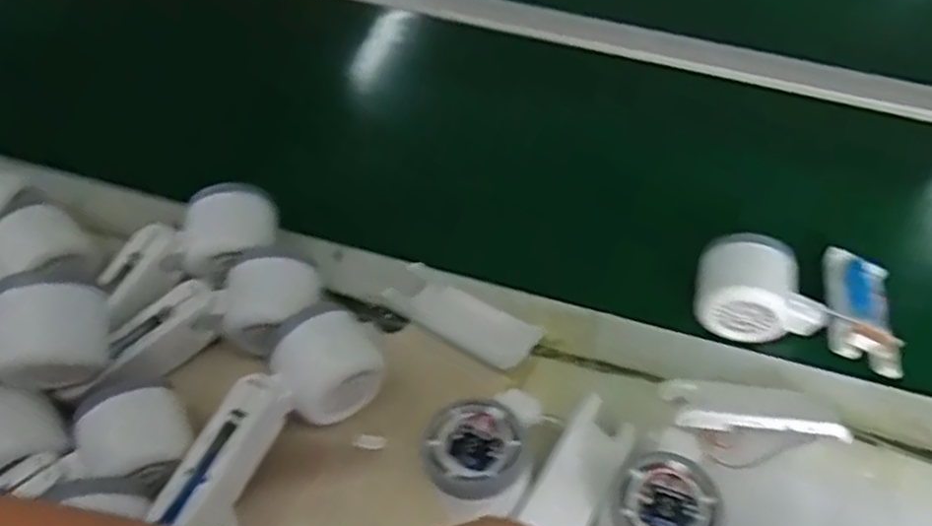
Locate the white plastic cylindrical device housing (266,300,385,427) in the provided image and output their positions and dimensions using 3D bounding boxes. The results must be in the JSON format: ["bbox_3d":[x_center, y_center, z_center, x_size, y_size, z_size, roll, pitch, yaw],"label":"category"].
[{"bbox_3d":[-0.088,0.065,0.457,0.061,0.061,0.058,34,59,23],"label":"white plastic cylindrical device housing"}]

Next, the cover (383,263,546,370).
[{"bbox_3d":[-0.004,0.036,0.506,0.107,0.021,0.044,27,56,18],"label":"cover"}]

